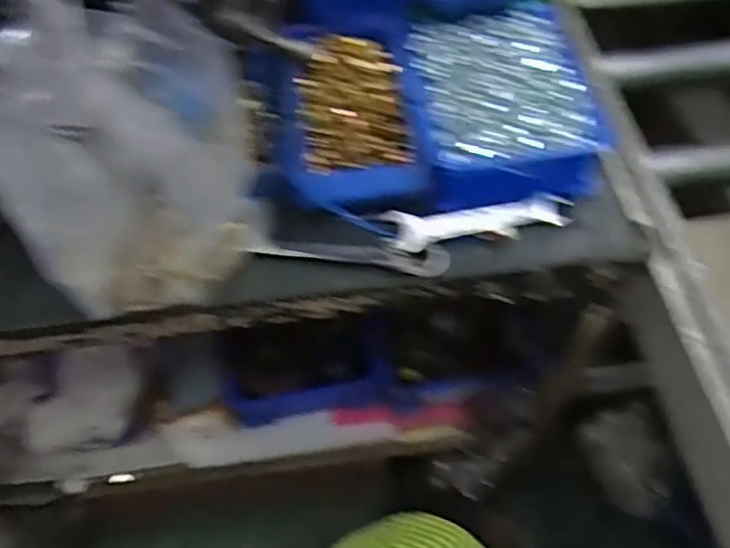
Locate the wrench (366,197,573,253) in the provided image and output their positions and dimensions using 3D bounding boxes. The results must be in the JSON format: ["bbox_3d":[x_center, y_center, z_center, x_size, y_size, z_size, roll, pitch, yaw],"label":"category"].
[{"bbox_3d":[0.096,-0.046,0.564,0.168,0.008,0.041,-7,57,-5],"label":"wrench"}]

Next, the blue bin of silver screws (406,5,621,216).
[{"bbox_3d":[0.122,-0.156,0.606,0.154,0.067,0.200,-4,56,-3],"label":"blue bin of silver screws"}]

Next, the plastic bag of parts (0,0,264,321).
[{"bbox_3d":[-0.173,-0.073,0.478,0.162,0.182,0.144,8,57,6],"label":"plastic bag of parts"}]

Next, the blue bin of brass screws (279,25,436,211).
[{"bbox_3d":[-0.013,-0.142,0.591,0.122,0.066,0.169,-4,56,-3],"label":"blue bin of brass screws"}]

